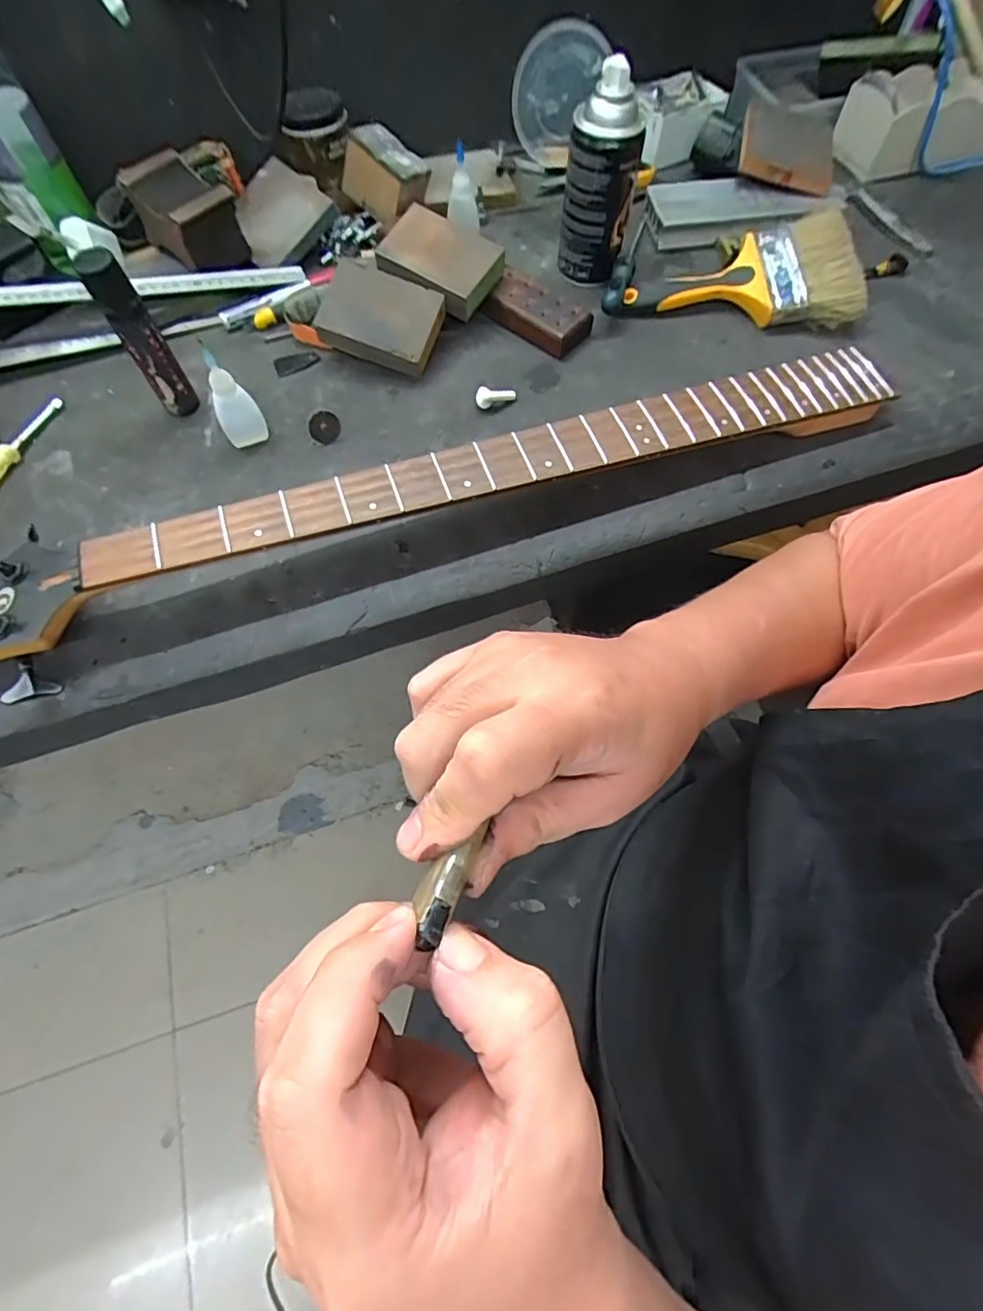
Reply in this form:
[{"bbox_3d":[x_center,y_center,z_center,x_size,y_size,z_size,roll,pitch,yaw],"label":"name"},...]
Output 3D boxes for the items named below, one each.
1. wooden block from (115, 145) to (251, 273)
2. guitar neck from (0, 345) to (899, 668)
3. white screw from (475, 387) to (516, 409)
[{"bbox_3d":[-0.307,-0.442,0.551,0.101,0.060,0.065,38,70,16],"label":"wooden block"},{"bbox_3d":[-0.032,-0.124,0.423,0.786,0.043,0.070,-18,66,-8],"label":"guitar neck"},{"bbox_3d":[0.005,-0.230,0.488,0.036,0.014,0.012,-7,65,-3],"label":"white screw"}]

